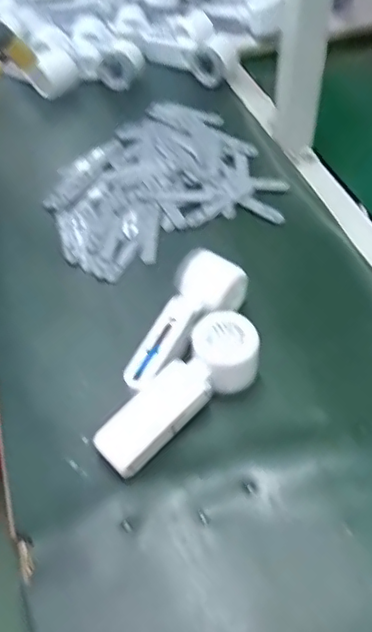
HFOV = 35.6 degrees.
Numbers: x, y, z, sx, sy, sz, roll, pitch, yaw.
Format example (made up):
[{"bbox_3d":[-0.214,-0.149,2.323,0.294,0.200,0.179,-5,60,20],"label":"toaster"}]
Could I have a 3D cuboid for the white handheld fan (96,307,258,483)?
[{"bbox_3d":[-0.006,0.064,0.498,0.165,0.046,0.059,-35,57,-22],"label":"white handheld fan"}]

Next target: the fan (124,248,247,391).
[{"bbox_3d":[-0.005,0.012,0.543,0.060,0.061,0.159,21,56,20],"label":"fan"}]

